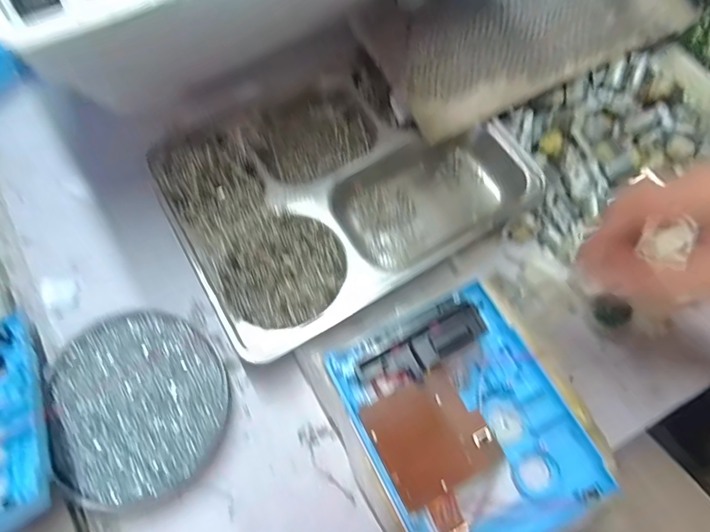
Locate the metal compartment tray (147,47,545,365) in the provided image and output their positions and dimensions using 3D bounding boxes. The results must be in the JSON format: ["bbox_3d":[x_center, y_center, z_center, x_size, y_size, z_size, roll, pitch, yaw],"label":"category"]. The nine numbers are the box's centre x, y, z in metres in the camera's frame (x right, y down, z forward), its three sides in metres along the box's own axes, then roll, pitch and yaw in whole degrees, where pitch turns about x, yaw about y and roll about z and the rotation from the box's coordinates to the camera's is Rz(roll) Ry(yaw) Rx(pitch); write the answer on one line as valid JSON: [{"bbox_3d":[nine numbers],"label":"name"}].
[{"bbox_3d":[-0.011,-0.074,0.388,0.273,0.033,0.204,-31,73,-11],"label":"metal compartment tray"}]

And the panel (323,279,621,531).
[{"bbox_3d":[0.074,0.107,0.313,0.131,0.016,0.162,-27,72,-9],"label":"panel"}]

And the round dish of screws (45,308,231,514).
[{"bbox_3d":[-0.160,0.104,0.342,0.121,0.022,0.134,-13,70,-5],"label":"round dish of screws"}]

